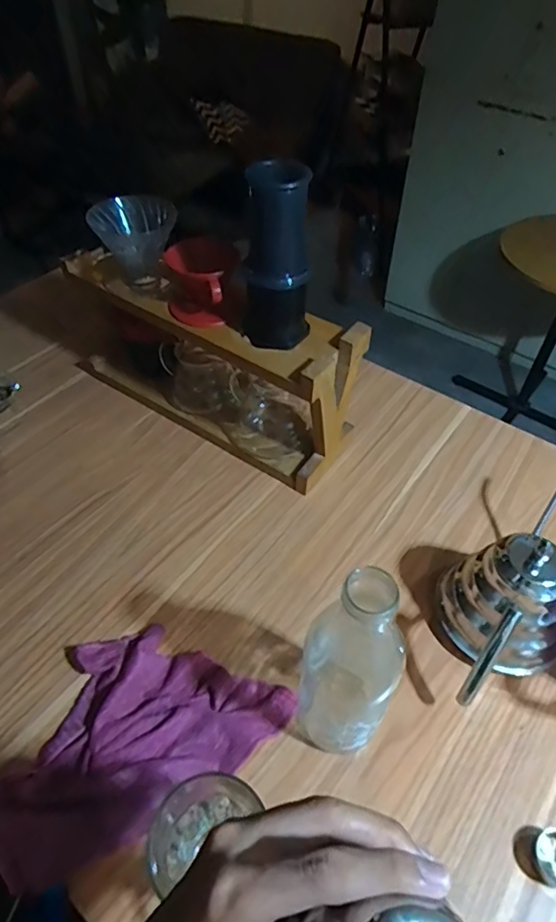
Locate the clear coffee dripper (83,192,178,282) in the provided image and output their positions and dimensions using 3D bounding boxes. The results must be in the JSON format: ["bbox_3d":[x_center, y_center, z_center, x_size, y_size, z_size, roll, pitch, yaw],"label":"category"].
[{"bbox_3d":[-0.194,-0.304,0.731,0.109,0.084,0.097,-14,50,-14],"label":"clear coffee dripper"}]

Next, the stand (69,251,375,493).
[{"bbox_3d":[-0.109,-0.140,0.777,0.445,0.216,0.134,24,52,19],"label":"stand"}]

